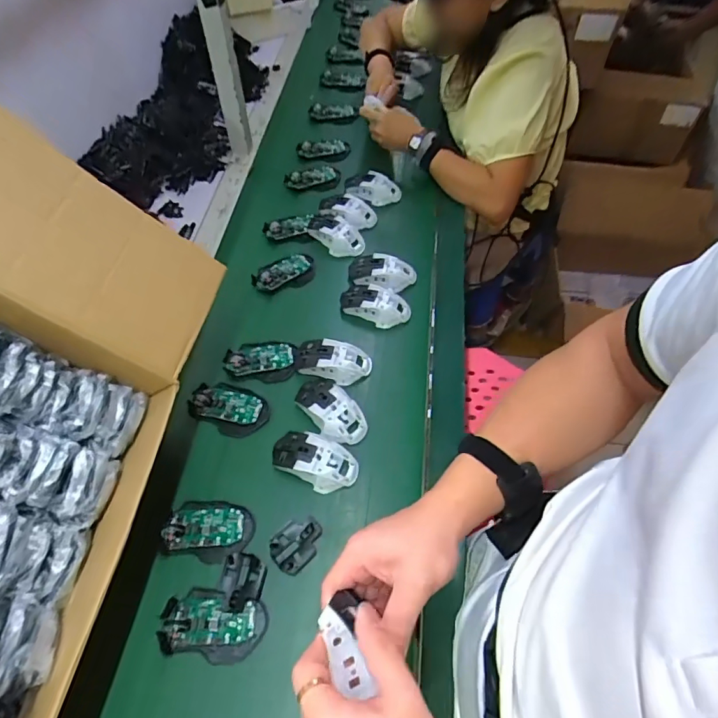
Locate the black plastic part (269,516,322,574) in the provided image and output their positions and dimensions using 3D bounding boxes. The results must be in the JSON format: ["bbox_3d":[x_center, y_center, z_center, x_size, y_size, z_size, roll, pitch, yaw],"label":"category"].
[{"bbox_3d":[-0.077,0.228,0.604,0.051,0.014,0.067,40,67,21],"label":"black plastic part"}]

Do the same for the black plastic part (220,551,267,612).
[{"bbox_3d":[-0.139,0.262,0.573,0.048,0.015,0.061,9,60,6],"label":"black plastic part"}]

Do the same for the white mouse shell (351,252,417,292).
[{"bbox_3d":[0.040,-0.152,0.848,0.118,0.032,0.073,11,60,7],"label":"white mouse shell"}]

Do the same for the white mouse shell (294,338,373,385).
[{"bbox_3d":[-0.041,0.003,0.736,0.117,0.033,0.070,8,60,5],"label":"white mouse shell"}]

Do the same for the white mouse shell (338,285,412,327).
[{"bbox_3d":[0.027,-0.090,0.804,0.117,0.038,0.062,21,62,13],"label":"white mouse shell"}]

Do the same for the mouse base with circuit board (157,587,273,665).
[{"bbox_3d":[-0.163,0.298,0.544,0.112,0.023,0.065,8,60,5],"label":"mouse base with circuit board"}]

